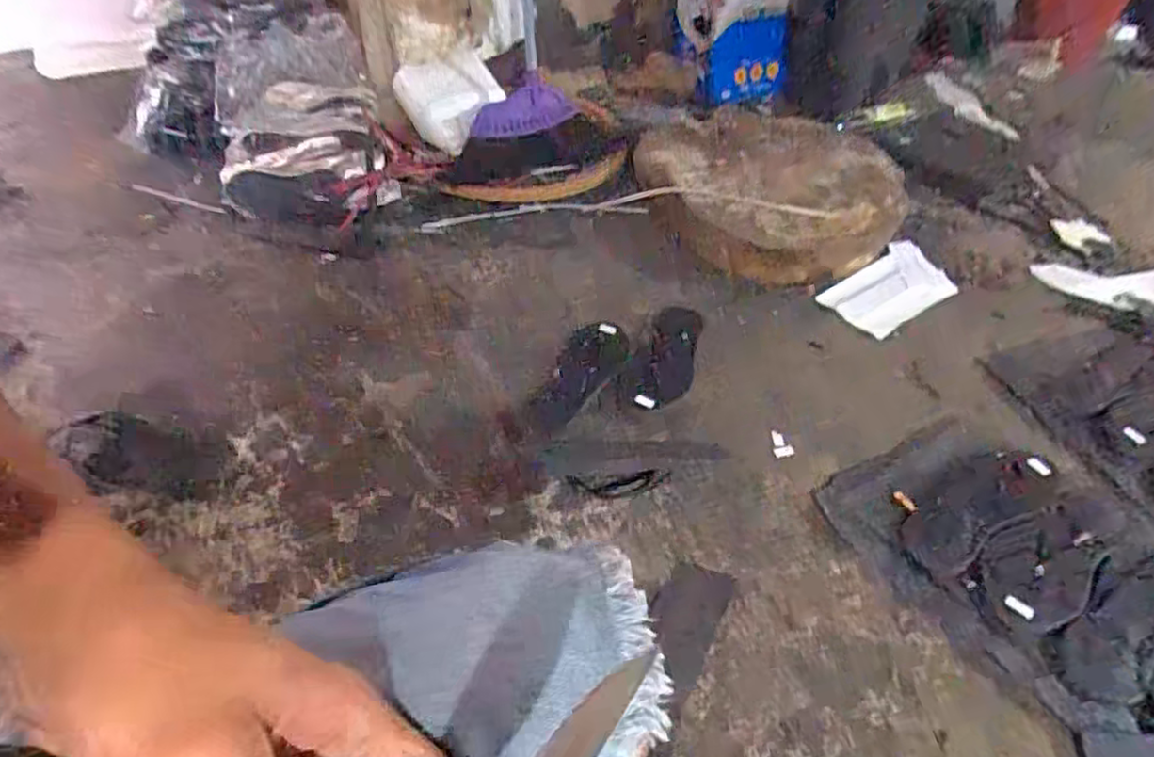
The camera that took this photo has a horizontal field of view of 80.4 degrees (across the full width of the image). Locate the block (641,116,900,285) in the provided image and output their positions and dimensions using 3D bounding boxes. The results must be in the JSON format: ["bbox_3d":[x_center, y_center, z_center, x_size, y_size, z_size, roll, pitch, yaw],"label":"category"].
[{"bbox_3d":[0.376,-0.352,1.270,0.429,0.095,0.468,0,43,0],"label":"block"}]

